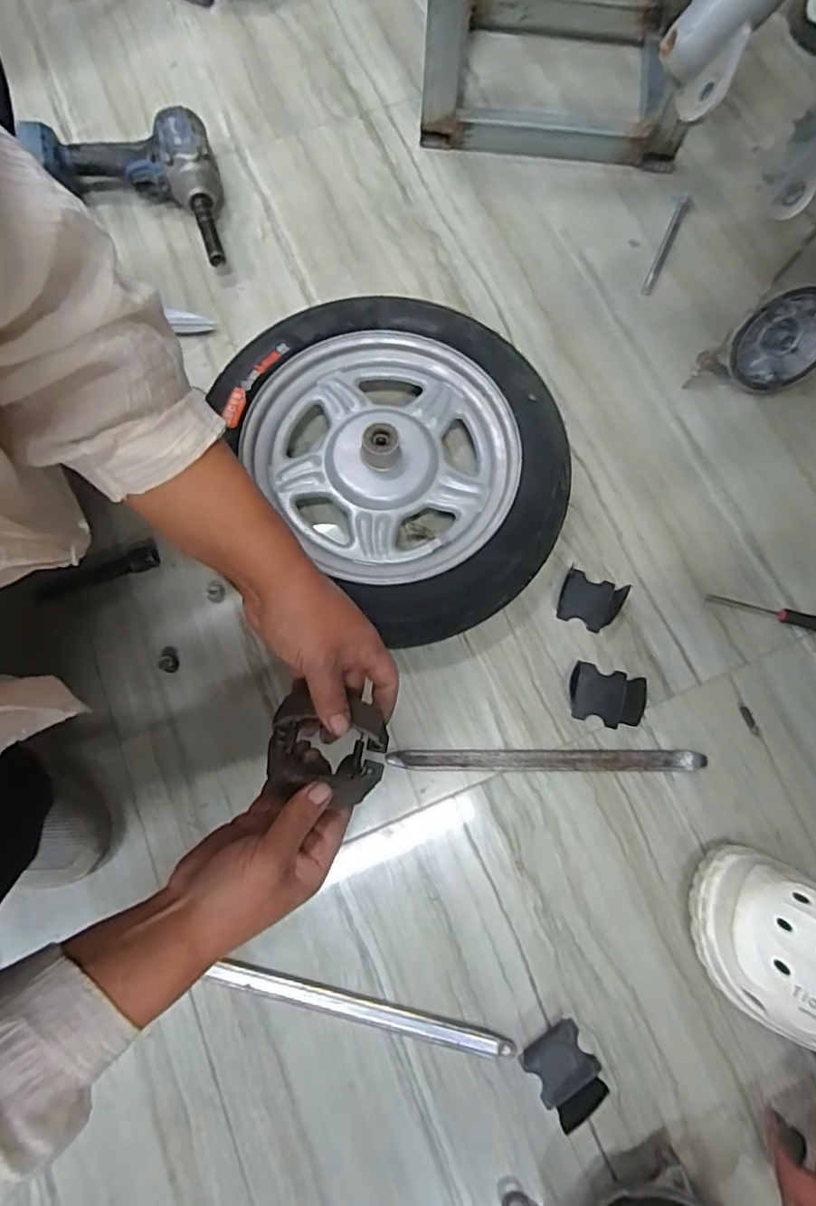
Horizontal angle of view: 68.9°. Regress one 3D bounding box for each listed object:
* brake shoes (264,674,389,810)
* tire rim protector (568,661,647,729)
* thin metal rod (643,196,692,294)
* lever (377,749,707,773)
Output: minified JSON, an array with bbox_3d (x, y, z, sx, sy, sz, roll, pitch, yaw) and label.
[{"bbox_3d":[-0.059,0.104,0.428,0.084,0.038,0.073,12,75,2],"label":"brake shoes"},{"bbox_3d":[0.189,0.088,0.565,0.066,0.017,0.053,15,75,3],"label":"tire rim protector"},{"bbox_3d":[0.307,-0.425,0.706,0.015,0.007,0.146,23,76,5],"label":"thin metal rod"},{"bbox_3d":[0.128,0.146,0.550,0.286,0.010,0.021,2,75,-1],"label":"lever"}]

